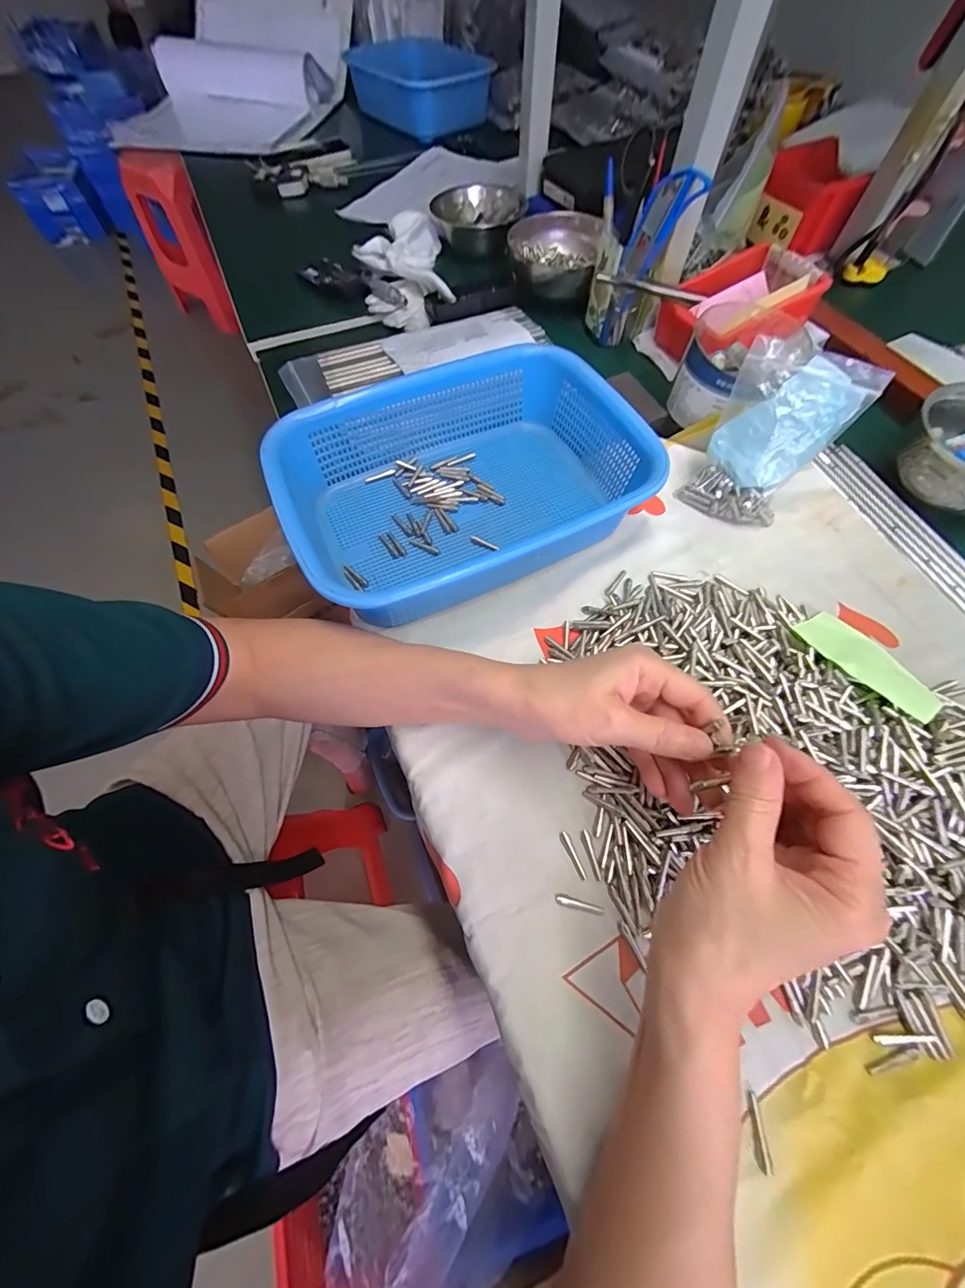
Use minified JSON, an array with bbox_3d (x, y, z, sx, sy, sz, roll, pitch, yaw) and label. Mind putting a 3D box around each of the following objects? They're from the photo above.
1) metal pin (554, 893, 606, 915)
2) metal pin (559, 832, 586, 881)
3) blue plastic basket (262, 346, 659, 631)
[{"bbox_3d":[0.059,0.157,0.260,0.030,0.004,0.005,14,65,7],"label":"metal pin"},{"bbox_3d":[0.057,0.133,0.272,0.006,0.004,0.029,-22,66,-10],"label":"metal pin"},{"bbox_3d":[-0.014,-0.139,0.368,0.301,0.068,0.200,-23,67,-10],"label":"blue plastic basket"}]

